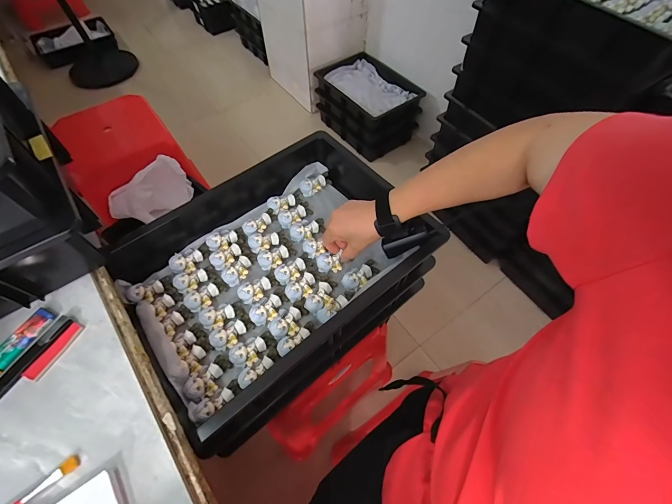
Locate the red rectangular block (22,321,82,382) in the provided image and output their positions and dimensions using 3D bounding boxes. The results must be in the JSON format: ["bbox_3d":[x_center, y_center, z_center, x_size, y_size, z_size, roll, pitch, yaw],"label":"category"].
[{"bbox_3d":[-0.301,0.106,0.349,0.017,0.004,0.063,24,62,14],"label":"red rectangular block"}]

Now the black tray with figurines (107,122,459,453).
[{"bbox_3d":[-0.092,0.001,0.519,0.443,0.085,0.359,-35,65,-19],"label":"black tray with figurines"}]

